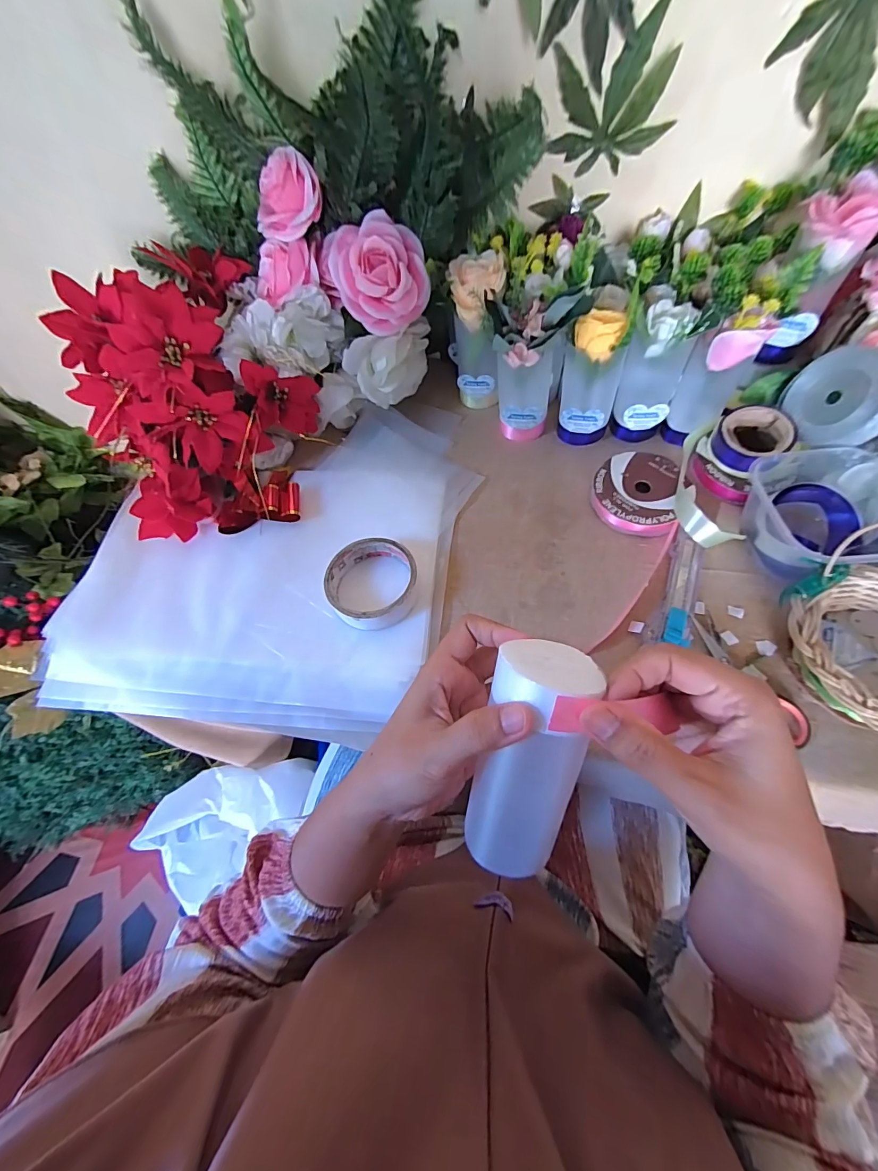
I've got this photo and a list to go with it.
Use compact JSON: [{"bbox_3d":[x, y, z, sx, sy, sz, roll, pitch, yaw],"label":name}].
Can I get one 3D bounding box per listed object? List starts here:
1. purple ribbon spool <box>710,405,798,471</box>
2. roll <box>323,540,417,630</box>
[{"bbox_3d":[0.298,-0.140,0.408,0.068,0.028,0.062,-1,61,2],"label":"purple ribbon spool"},{"bbox_3d":[-0.062,-0.004,0.400,0.083,0.025,0.086,-2,60,3],"label":"roll"}]

